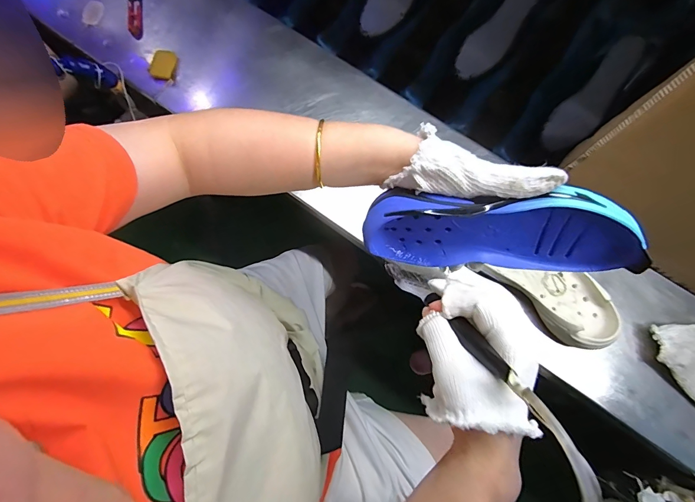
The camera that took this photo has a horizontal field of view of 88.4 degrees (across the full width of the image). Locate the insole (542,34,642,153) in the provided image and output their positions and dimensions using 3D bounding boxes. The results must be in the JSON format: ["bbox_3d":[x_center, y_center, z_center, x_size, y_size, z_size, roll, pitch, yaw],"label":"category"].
[{"bbox_3d":[0.401,-0.249,0.581,0.063,0.010,0.200,39,100,9],"label":"insole"}]

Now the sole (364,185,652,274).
[{"bbox_3d":[0.133,-0.022,0.324,0.227,0.088,0.050,4,54,8],"label":"sole"}]

